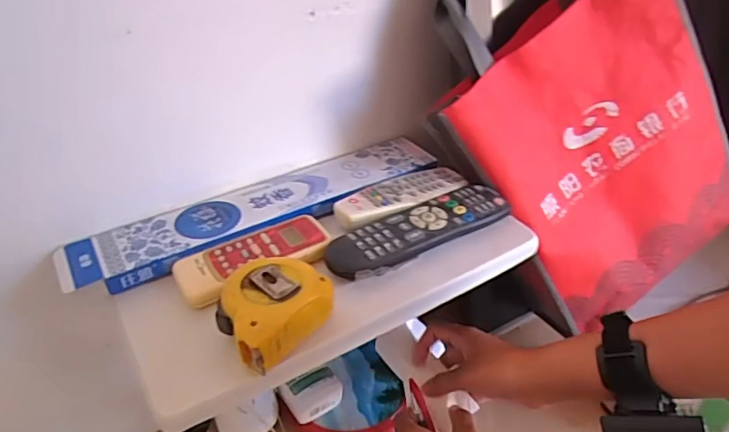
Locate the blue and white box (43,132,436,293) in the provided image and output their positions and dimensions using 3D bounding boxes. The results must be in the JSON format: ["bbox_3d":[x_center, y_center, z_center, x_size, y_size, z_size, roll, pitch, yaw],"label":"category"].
[{"bbox_3d":[-0.095,-0.014,0.522,0.361,0.022,0.075,-25,43,-25],"label":"blue and white box"}]

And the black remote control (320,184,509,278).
[{"bbox_3d":[0.049,0.008,0.495,0.187,0.017,0.053,-23,42,-24],"label":"black remote control"}]

